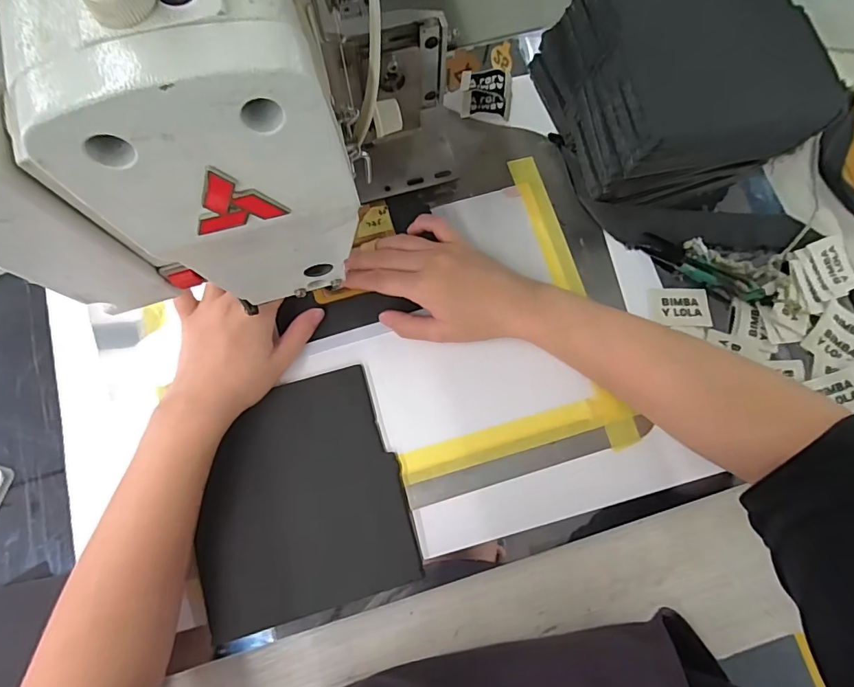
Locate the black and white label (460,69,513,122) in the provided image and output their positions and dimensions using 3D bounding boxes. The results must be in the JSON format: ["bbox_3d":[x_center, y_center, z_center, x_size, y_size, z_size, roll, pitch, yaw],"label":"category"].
[{"bbox_3d":[0.056,-0.234,0.430,0.047,0.009,0.048,5,76,0],"label":"black and white label"}]

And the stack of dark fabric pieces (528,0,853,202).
[{"bbox_3d":[0.199,-0.214,0.381,0.159,0.105,0.172,-17,77,-6],"label":"stack of dark fabric pieces"}]

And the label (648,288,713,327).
[{"bbox_3d":[0.212,-0.032,0.387,0.049,0.005,0.034,2,76,-1],"label":"label"}]

